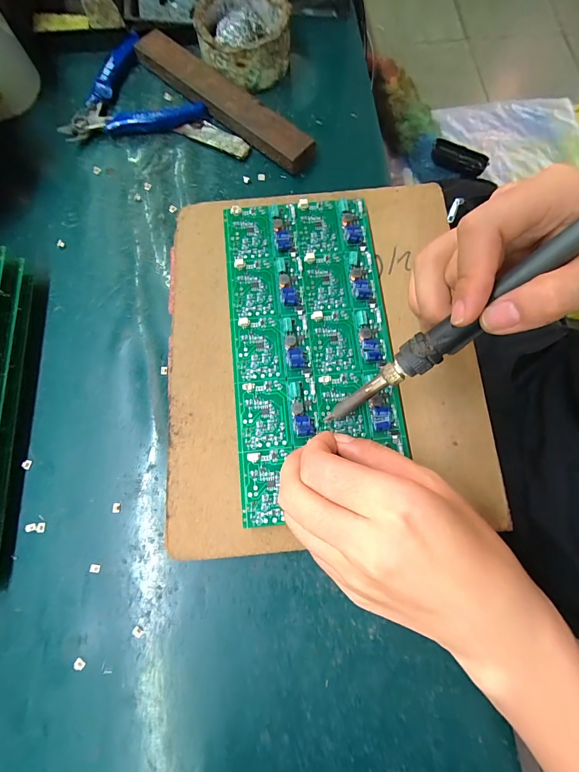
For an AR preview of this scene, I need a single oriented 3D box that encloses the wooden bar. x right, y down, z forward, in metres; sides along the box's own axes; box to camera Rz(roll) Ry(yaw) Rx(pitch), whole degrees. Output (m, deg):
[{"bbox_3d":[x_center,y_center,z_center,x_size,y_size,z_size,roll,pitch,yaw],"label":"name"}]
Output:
[{"bbox_3d":[-0.061,-0.260,0.305,0.200,0.017,0.033,41,80,10],"label":"wooden bar"}]

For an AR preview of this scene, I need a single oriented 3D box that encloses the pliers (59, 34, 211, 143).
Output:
[{"bbox_3d":[-0.148,-0.282,0.314,0.127,0.012,0.108,-9,76,-2],"label":"pliers"}]

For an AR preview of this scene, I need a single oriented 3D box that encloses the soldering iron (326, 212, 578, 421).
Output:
[{"bbox_3d":[0.093,-0.038,0.166,0.194,0.013,0.017,-42,77,26],"label":"soldering iron"}]

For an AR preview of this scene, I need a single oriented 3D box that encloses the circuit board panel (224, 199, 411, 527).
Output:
[{"bbox_3d":[0.013,-0.031,0.227,0.104,0.008,0.216,-6,76,-1],"label":"circuit board panel"}]

